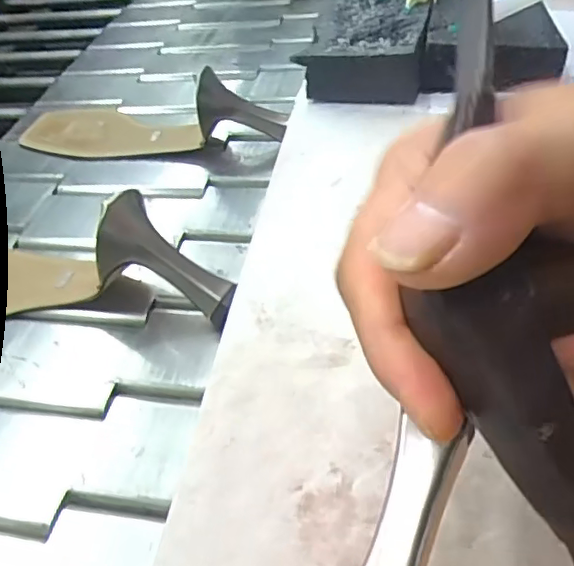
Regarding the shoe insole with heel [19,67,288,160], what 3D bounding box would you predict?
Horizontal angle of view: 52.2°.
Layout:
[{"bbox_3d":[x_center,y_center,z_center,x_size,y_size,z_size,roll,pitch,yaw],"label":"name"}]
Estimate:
[{"bbox_3d":[-0.128,-0.142,0.488,0.250,0.062,0.074,15,49,22],"label":"shoe insole with heel"}]

